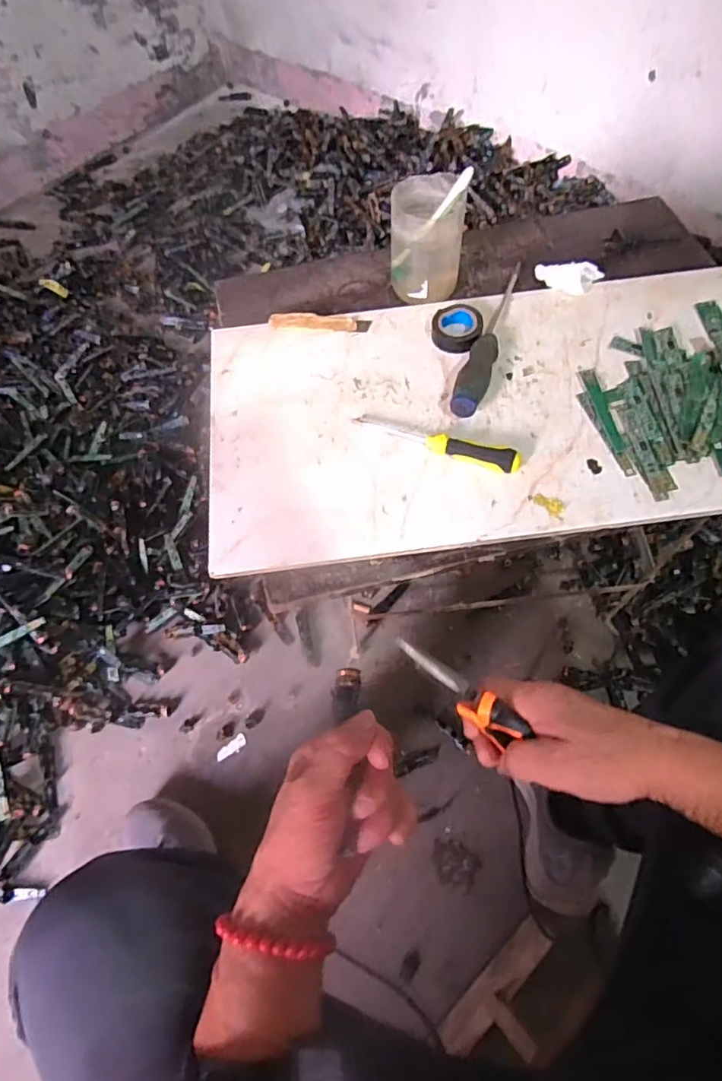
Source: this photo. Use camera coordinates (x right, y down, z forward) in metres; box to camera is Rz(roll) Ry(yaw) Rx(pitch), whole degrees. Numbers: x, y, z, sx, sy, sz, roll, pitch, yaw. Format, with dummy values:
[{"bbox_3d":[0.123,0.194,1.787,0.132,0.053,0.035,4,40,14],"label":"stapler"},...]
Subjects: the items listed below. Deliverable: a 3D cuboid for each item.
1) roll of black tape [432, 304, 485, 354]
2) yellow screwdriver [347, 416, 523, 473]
[{"bbox_3d":[0.100,-0.222,0.590,0.051,0.020,0.048,-1,61,2],"label":"roll of black tape"},{"bbox_3d":[0.070,-0.093,0.528,0.157,0.017,0.020,19,64,13],"label":"yellow screwdriver"}]

